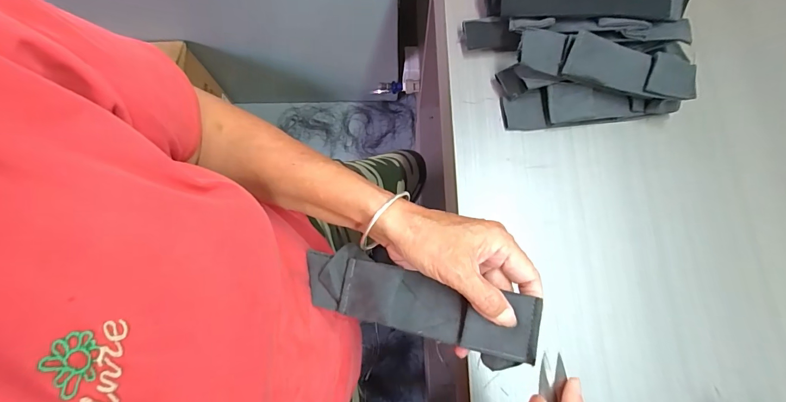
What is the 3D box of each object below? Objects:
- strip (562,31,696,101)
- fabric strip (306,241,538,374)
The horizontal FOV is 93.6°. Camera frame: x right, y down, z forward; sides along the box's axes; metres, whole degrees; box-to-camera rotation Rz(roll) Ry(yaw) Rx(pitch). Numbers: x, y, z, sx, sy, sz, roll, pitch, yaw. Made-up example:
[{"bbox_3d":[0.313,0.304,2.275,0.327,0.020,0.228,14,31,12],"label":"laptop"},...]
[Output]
[{"bbox_3d":[0.261,-0.147,0.409,0.142,0.021,0.048,11,98,-3],"label":"strip"},{"bbox_3d":[0.011,0.077,0.286,0.191,0.025,0.052,13,76,20],"label":"fabric strip"}]

